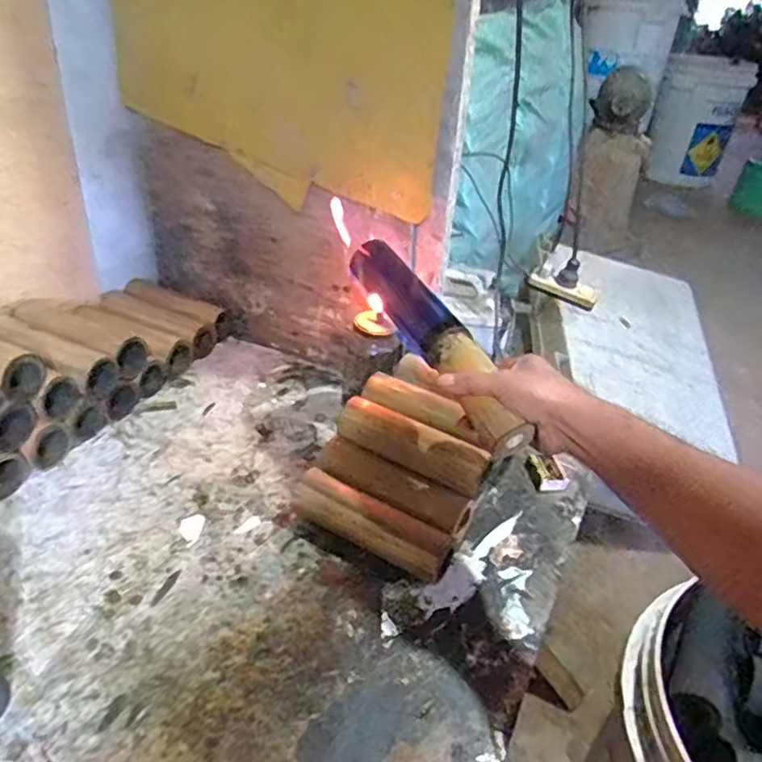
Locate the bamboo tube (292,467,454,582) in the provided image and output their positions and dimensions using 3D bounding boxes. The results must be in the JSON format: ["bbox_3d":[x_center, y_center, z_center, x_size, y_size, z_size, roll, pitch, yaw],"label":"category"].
[{"bbox_3d":[-0.011,0.155,0.672,0.175,0.056,0.040,20,35,24],"label":"bamboo tube"}]

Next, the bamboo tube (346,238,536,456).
[{"bbox_3d":[0.056,-0.049,0.648,0.049,0.043,0.296,-13,50,-27],"label":"bamboo tube"}]

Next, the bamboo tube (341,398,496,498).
[{"bbox_3d":[0.030,0.066,0.712,0.182,0.046,0.043,20,36,26],"label":"bamboo tube"}]

